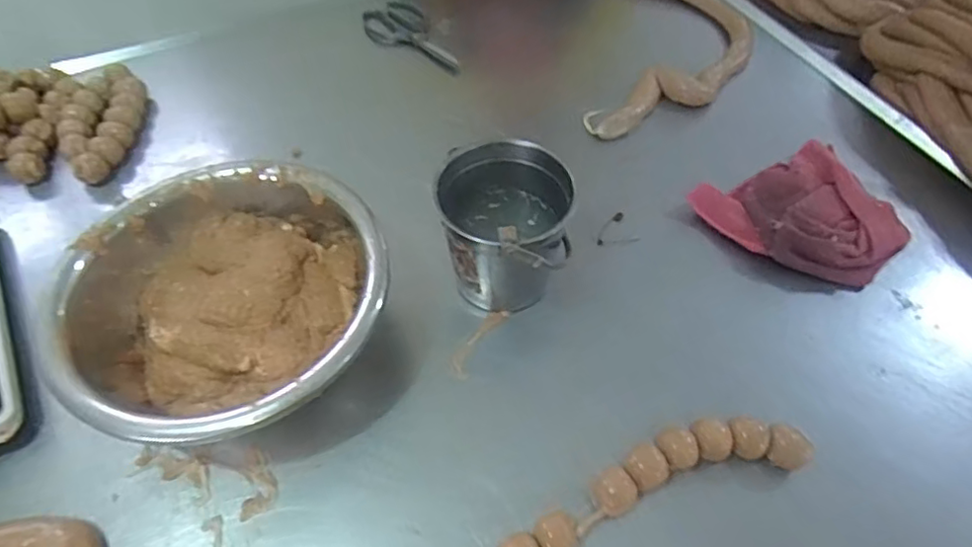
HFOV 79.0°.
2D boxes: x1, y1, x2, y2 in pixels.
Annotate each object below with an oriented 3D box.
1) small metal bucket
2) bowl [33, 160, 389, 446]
[{"bbox_3d":[0.019,-0.047,0.607,0.126,0.139,0.133,0,53,0],"label":"small metal bucket"},{"bbox_3d":[-0.239,0.032,0.568,0.285,0.105,0.281,0,53,0],"label":"bowl"}]

